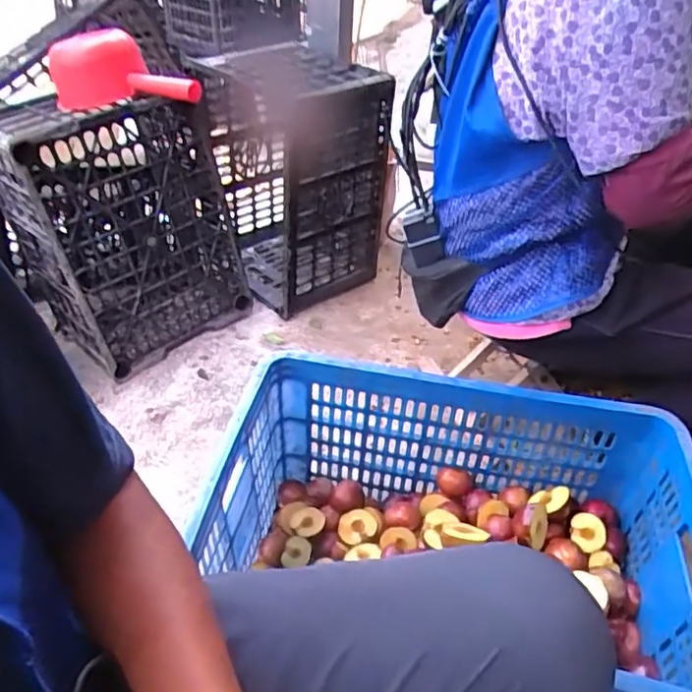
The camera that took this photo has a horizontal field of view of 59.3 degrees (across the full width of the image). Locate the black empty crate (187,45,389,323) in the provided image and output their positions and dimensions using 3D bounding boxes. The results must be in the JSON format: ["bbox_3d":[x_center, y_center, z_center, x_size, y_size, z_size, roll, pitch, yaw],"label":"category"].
[{"bbox_3d":[-0.125,-0.381,1.403,0.311,0.476,0.365,-26,45,-26],"label":"black empty crate"}]

